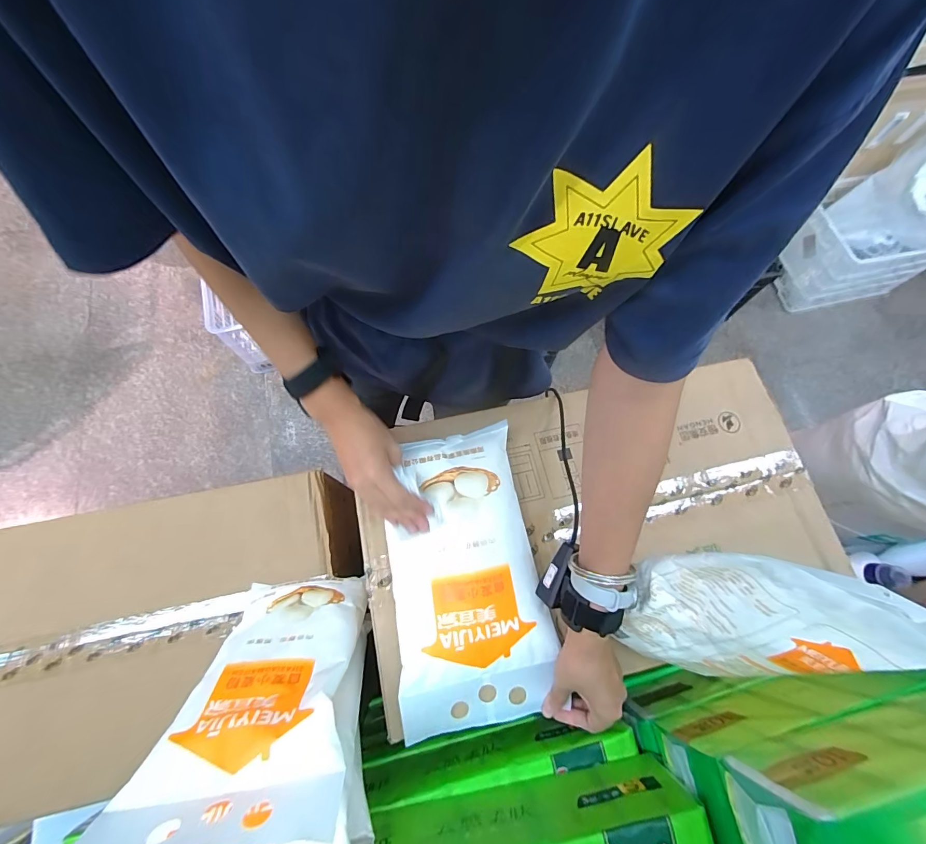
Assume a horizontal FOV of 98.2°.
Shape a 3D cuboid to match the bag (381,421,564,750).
[{"bbox_3d":[-0.002,0.168,0.453,0.168,0.056,0.309,-10,72,-6],"label":"bag"}]

